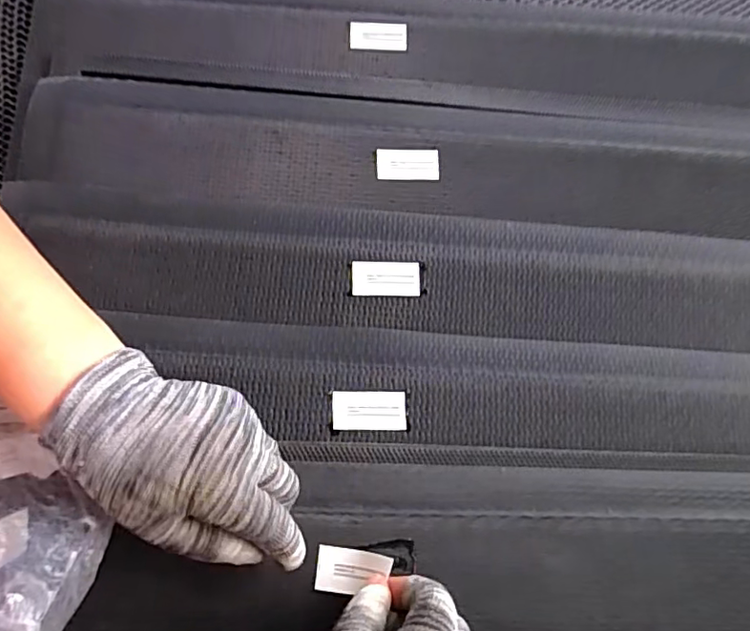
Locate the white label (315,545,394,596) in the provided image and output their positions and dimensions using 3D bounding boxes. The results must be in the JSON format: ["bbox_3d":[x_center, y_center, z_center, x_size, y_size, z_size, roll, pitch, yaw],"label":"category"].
[{"bbox_3d":[-0.013,0.155,0.337,0.047,0.007,0.025,1,74,16],"label":"white label"}]

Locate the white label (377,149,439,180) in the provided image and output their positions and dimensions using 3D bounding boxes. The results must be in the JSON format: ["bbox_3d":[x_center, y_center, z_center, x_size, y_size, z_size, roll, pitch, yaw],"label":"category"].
[{"bbox_3d":[0.027,-0.126,0.468,0.052,0.004,0.025,0,90,-1],"label":"white label"}]

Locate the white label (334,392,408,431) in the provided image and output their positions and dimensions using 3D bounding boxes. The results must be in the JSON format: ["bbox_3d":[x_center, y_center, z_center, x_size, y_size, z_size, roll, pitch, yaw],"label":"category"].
[{"bbox_3d":[-0.004,0.065,0.382,0.050,0.004,0.026,1,79,-2],"label":"white label"}]

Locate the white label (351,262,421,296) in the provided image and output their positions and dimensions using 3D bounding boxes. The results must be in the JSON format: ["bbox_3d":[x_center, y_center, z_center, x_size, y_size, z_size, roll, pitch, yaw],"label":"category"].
[{"bbox_3d":[0.008,-0.028,0.426,0.052,0.006,0.026,0,79,-2],"label":"white label"}]

